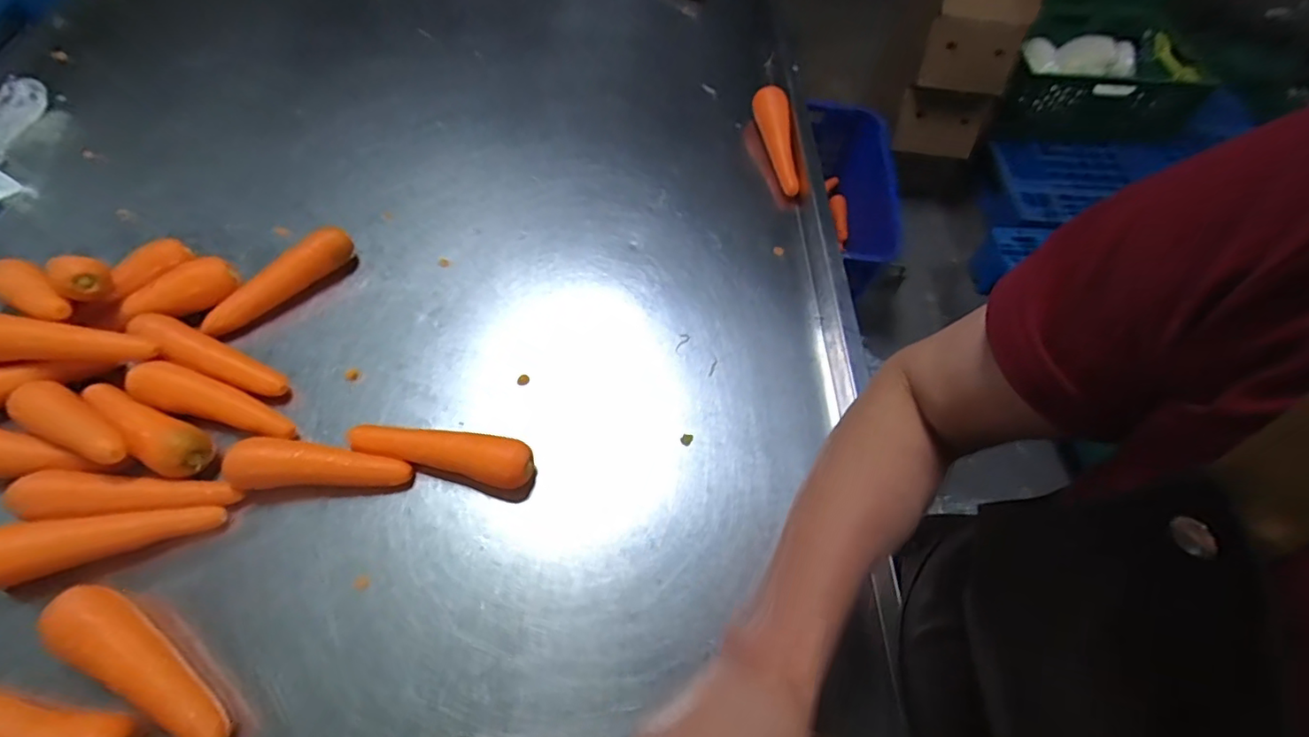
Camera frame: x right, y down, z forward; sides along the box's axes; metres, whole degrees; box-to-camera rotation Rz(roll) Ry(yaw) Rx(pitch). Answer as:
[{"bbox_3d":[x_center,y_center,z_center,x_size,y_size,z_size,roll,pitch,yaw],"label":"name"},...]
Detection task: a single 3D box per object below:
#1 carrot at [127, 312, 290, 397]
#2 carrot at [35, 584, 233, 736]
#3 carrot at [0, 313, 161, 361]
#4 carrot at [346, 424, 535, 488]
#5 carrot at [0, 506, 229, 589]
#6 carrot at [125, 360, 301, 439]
[{"bbox_3d":[-0.452,-0.010,0.572,0.162,0.044,0.039,23,61,9],"label":"carrot"},{"bbox_3d":[-0.398,0.235,0.429,0.169,0.044,0.050,36,64,16],"label":"carrot"},{"bbox_3d":[-0.585,-0.028,0.540,0.186,0.037,0.037,2,60,-3],"label":"carrot"},{"bbox_3d":[-0.203,0.077,0.536,0.180,0.040,0.043,14,60,4],"label":"carrot"},{"bbox_3d":[-0.475,0.149,0.474,0.189,0.042,0.048,-7,61,-8],"label":"carrot"},{"bbox_3d":[-0.430,0.035,0.554,0.163,0.040,0.044,16,61,5],"label":"carrot"}]

